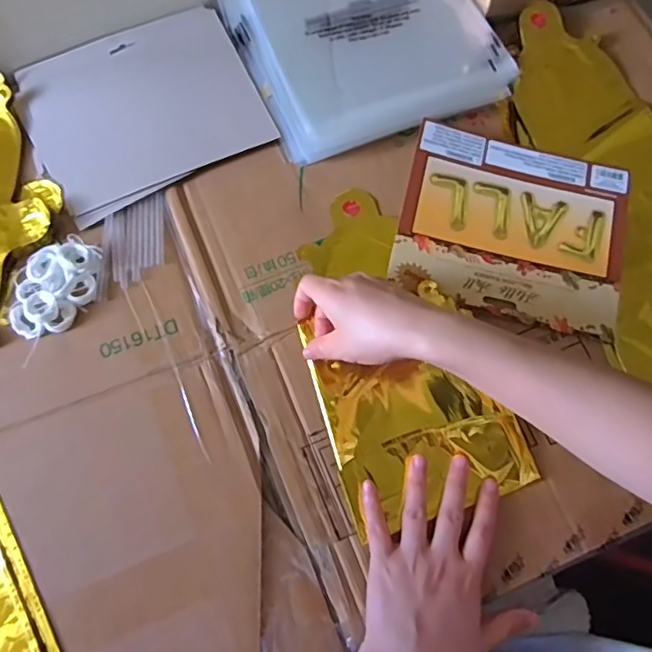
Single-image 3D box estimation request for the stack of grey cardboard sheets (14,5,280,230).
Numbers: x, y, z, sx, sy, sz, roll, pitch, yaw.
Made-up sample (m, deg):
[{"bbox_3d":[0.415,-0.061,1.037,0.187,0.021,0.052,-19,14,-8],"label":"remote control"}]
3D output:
[{"bbox_3d":[-0.167,-0.201,0.530,0.200,0.015,0.172,-27,74,-9],"label":"stack of grey cardboard sheets"}]

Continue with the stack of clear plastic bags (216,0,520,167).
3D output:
[{"bbox_3d":[0.037,-0.282,0.554,0.234,0.030,0.217,-23,74,-8],"label":"stack of clear plastic bags"}]

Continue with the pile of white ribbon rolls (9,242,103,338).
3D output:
[{"bbox_3d":[-0.220,-0.030,0.467,0.058,0.015,0.079,10,72,3],"label":"pile of white ribbon rolls"}]

